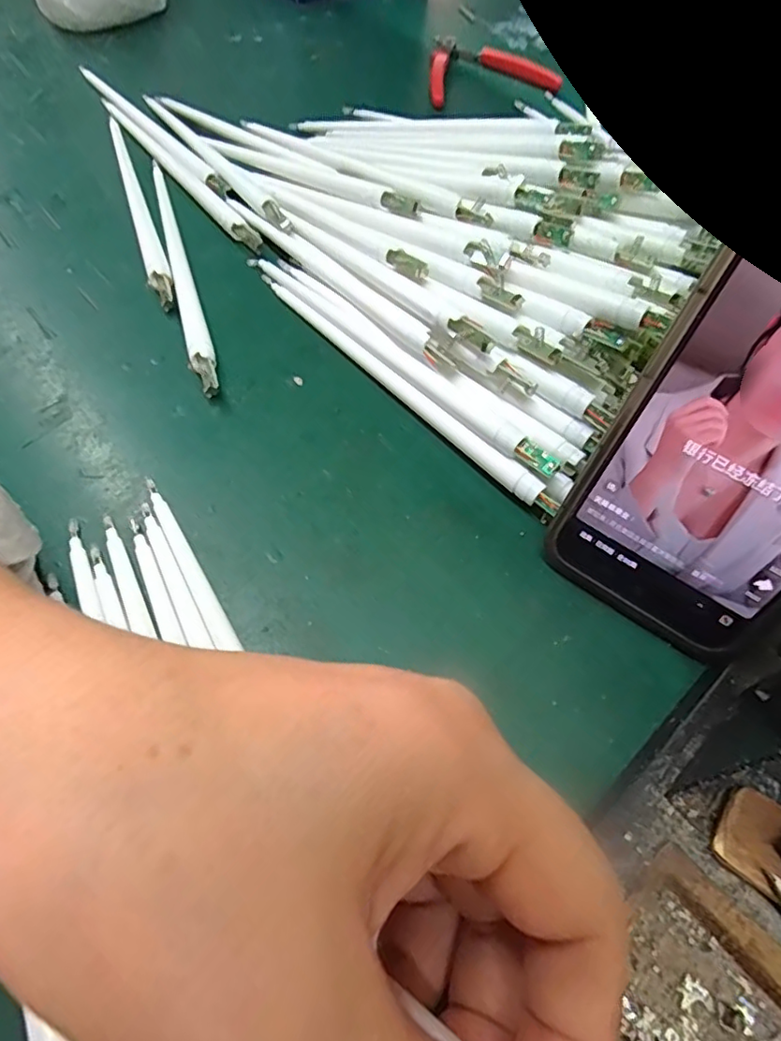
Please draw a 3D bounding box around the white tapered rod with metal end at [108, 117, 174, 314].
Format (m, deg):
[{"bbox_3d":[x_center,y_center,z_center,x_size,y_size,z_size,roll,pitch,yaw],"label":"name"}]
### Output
[{"bbox_3d":[-0.147,-0.188,0.334,0.012,0.007,0.201,-16,60,-13],"label":"white tapered rod with metal end"}]

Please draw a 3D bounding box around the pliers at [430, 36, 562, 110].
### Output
[{"bbox_3d":[0.083,-0.351,0.452,0.102,0.011,0.109,7,58,1],"label":"pliers"}]

